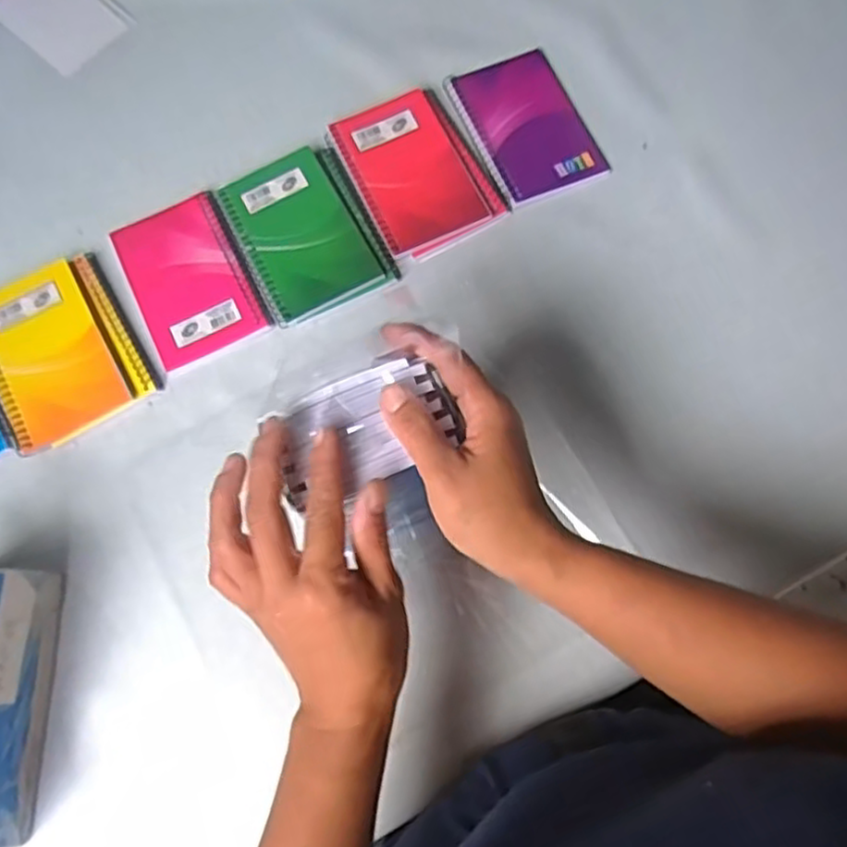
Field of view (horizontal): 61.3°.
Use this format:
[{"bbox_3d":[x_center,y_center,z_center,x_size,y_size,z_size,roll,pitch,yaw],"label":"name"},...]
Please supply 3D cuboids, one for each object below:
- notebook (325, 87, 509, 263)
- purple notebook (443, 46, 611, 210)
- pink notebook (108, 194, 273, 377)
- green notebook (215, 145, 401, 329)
[{"bbox_3d":[-0.006,-0.192,0.549,0.093,0.009,0.135,-27,74,-6],"label":"notebook"},{"bbox_3d":[0.081,-0.238,0.563,0.090,0.008,0.130,-23,74,-5],"label":"purple notebook"},{"bbox_3d":[-0.175,-0.110,0.535,0.085,0.006,0.129,-25,74,-5],"label":"pink notebook"},{"bbox_3d":[-0.090,-0.145,0.541,0.095,0.009,0.135,-26,74,-6],"label":"green notebook"}]

